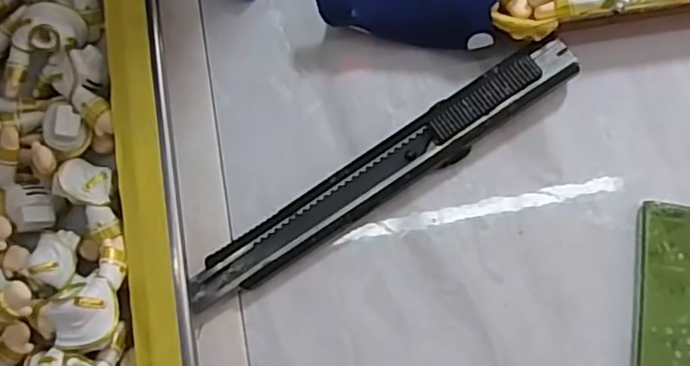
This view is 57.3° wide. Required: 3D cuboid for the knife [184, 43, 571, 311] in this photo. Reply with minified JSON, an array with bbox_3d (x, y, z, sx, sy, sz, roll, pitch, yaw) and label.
[{"bbox_3d":[0.010,-0.003,0.188,0.129,0.010,0.016,-32,77,1],"label":"knife"}]

